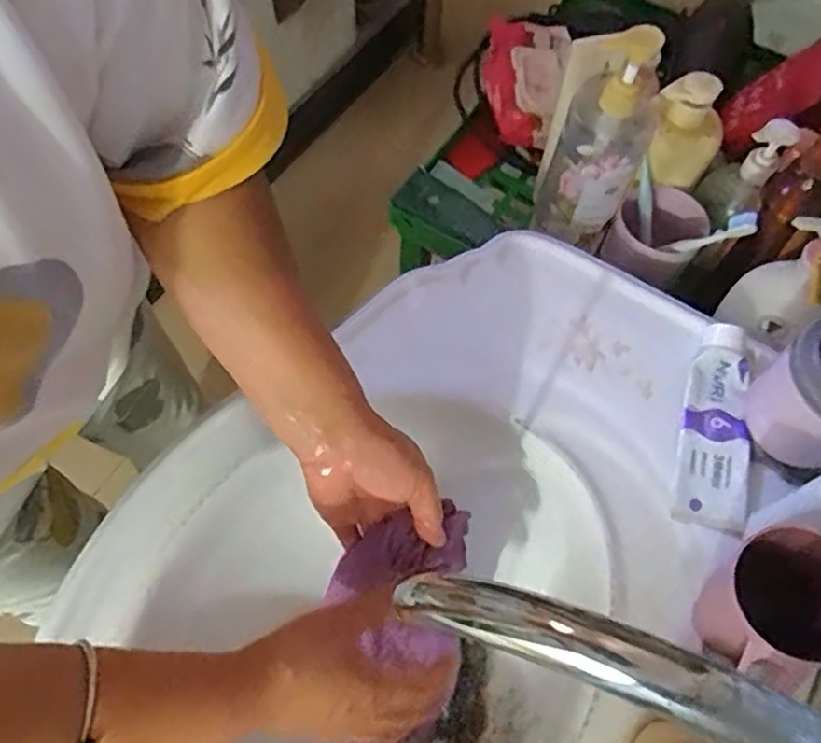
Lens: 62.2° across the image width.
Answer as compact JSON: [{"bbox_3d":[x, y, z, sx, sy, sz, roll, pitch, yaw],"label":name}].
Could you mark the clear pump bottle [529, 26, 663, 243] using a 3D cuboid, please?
[{"bbox_3d":[0.179,-0.215,0.636,0.080,0.206,0.100,25,66,11],"label":"clear pump bottle"}]

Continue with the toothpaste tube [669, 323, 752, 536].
[{"bbox_3d":[0.248,0.041,0.548,0.050,0.025,0.169,14,64,6],"label":"toothpaste tube"}]

